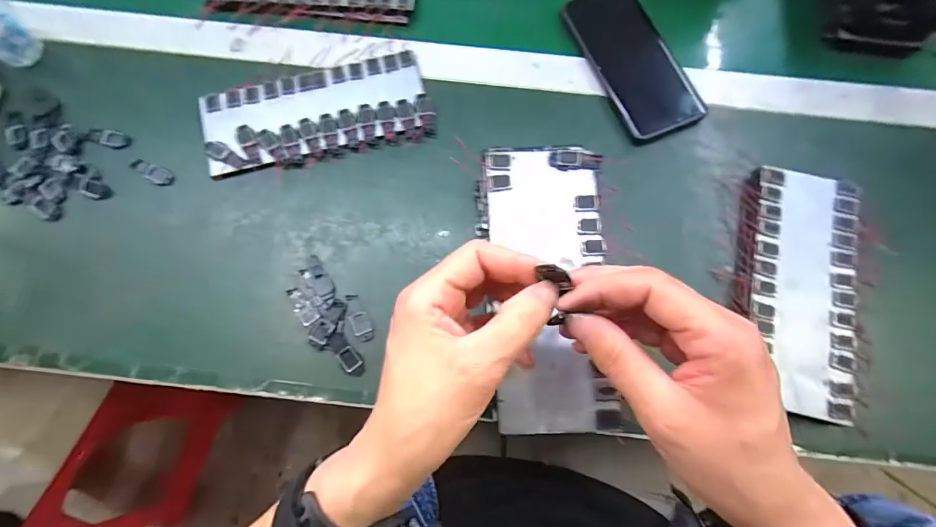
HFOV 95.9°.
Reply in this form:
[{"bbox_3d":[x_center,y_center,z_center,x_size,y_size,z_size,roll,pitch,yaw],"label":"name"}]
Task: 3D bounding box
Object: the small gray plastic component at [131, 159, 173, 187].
[{"bbox_3d":[-0.282,-0.082,0.378,0.039,0.004,0.016,29,79,7],"label":"small gray plastic component"}]

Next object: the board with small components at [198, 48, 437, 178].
[{"bbox_3d":[-0.137,-0.136,0.387,0.199,0.008,0.088,-14,77,-3],"label":"board with small components"}]

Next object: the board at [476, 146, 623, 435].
[{"bbox_3d":[0.054,0.012,0.297,0.088,0.011,0.202,0,78,0],"label":"board"}]

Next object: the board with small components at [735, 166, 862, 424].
[{"bbox_3d":[0.269,0.019,0.349,0.086,0.023,0.197,11,77,3],"label":"board with small components"}]

